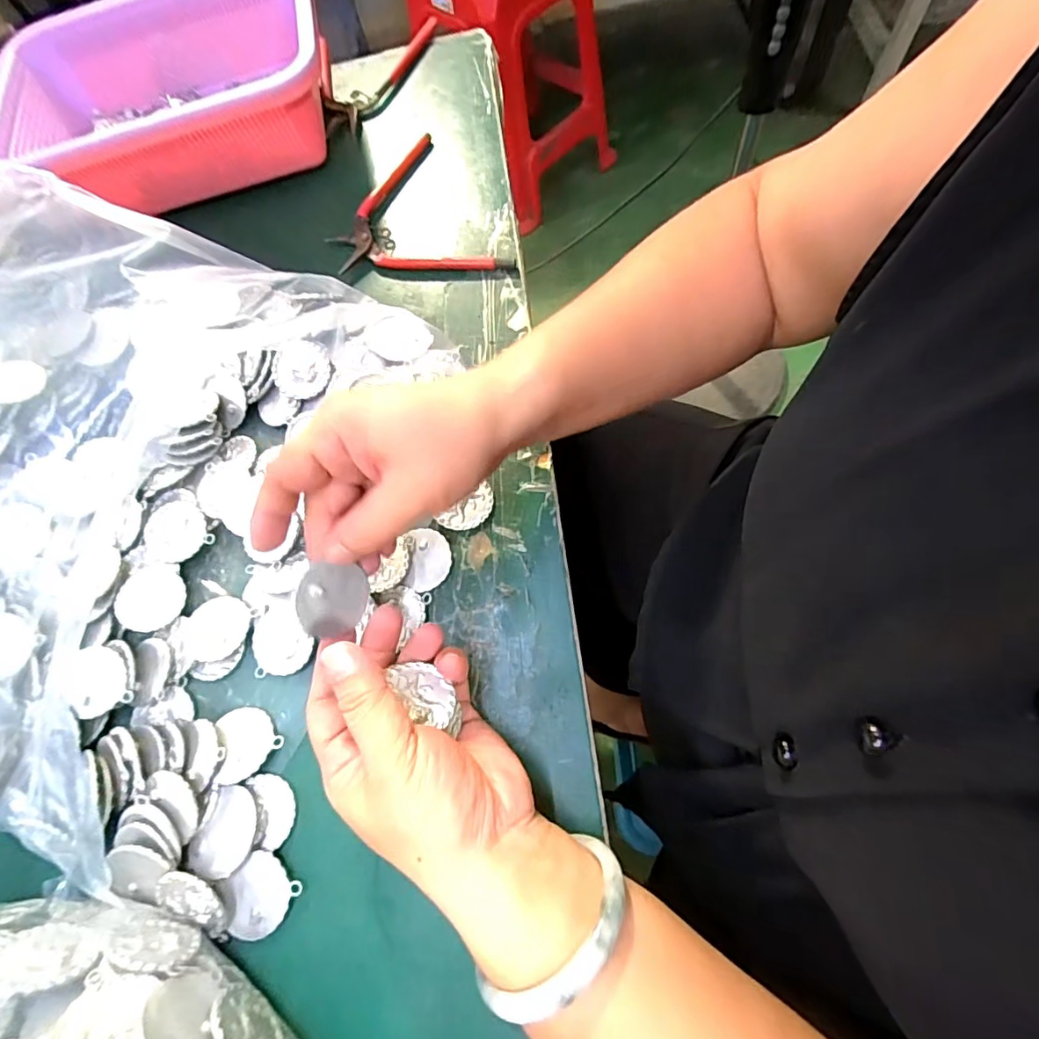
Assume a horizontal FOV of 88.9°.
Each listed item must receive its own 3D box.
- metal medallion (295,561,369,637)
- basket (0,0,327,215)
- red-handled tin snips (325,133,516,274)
[{"bbox_3d":[-0.087,0.038,0.248,0.004,0.034,0.032,-8,78,45],"label":"metal medallion"},{"bbox_3d":[-0.285,-0.357,0.440,0.261,0.094,0.192,-18,67,-2],"label":"basket"},{"bbox_3d":[-0.088,-0.224,0.404,0.110,0.010,0.156,-29,66,-4],"label":"red-handled tin snips"}]

